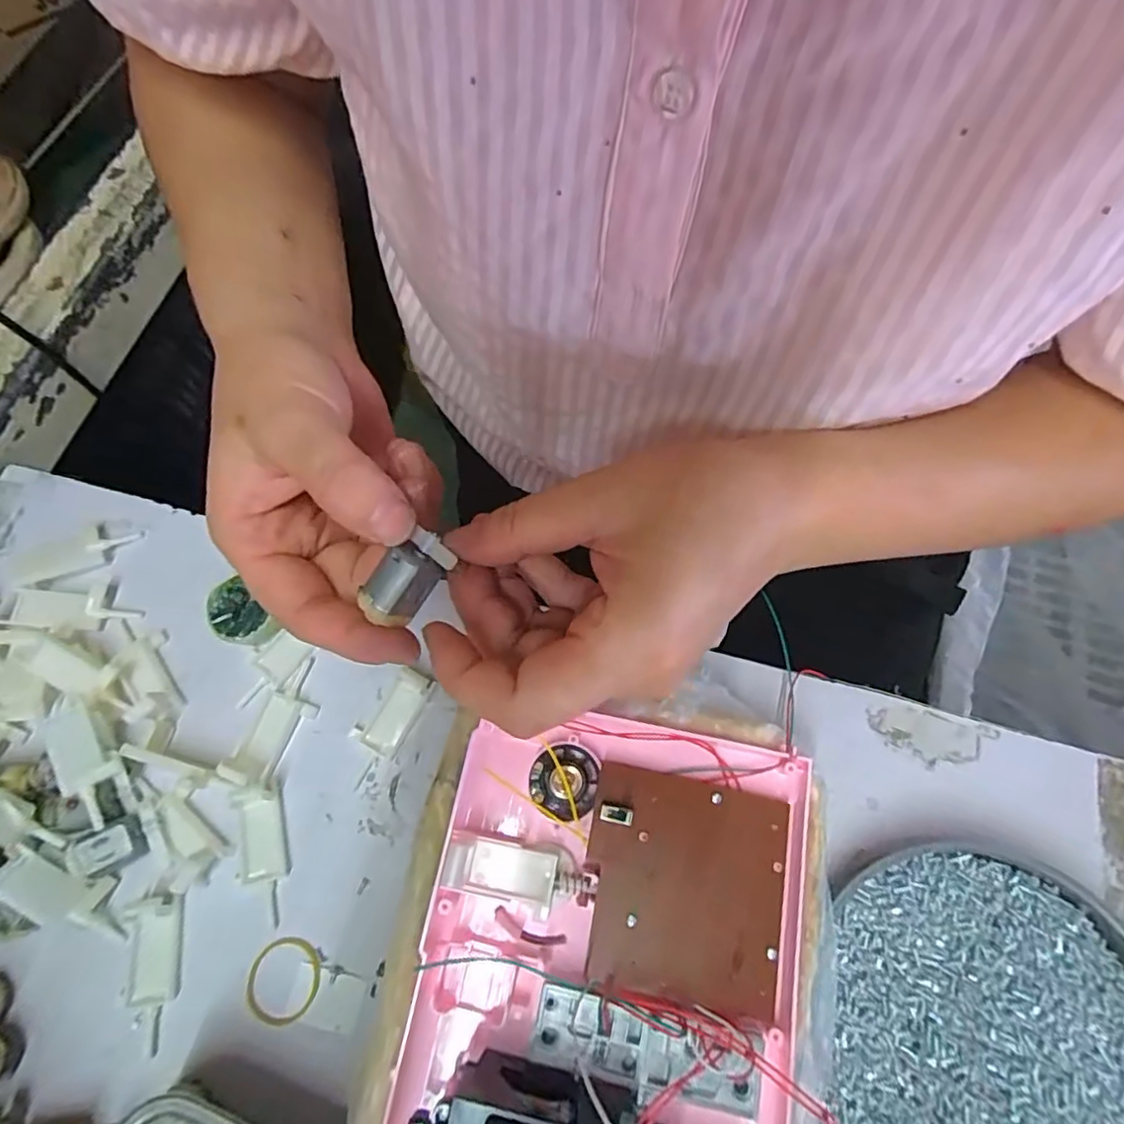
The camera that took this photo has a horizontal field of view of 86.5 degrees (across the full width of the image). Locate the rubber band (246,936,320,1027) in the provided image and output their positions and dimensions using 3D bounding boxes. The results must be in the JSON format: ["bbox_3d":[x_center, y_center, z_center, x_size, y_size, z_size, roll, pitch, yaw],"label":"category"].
[{"bbox_3d":[-0.115,0.173,0.246,0.030,0.004,0.031,-1,69,2],"label":"rubber band"}]

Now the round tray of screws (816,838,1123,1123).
[{"bbox_3d":[0.156,0.180,0.214,0.126,0.026,0.138,-1,69,2],"label":"round tray of screws"}]

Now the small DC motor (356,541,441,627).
[{"bbox_3d":[-0.055,0.007,0.200,0.017,0.018,0.024,34,74,14],"label":"small DC motor"}]

